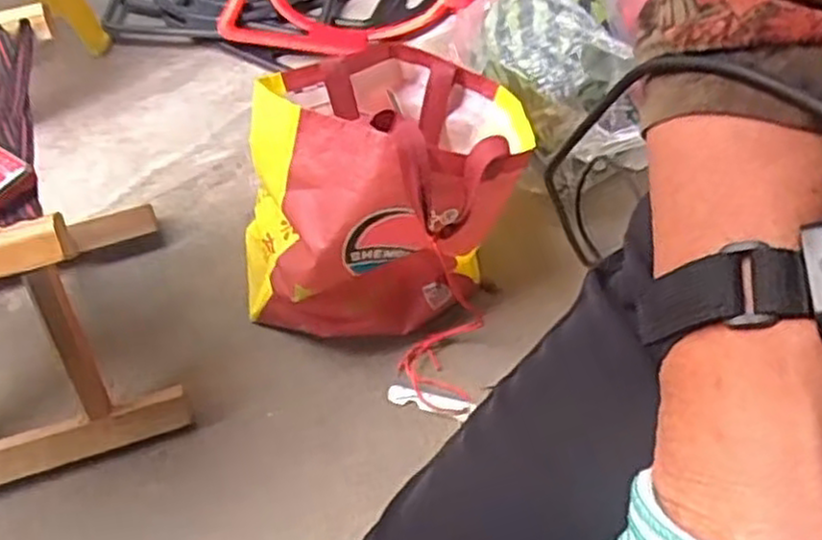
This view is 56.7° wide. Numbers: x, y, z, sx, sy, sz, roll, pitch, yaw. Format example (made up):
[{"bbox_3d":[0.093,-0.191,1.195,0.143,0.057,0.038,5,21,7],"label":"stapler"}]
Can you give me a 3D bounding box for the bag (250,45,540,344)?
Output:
[{"bbox_3d":[-0.035,-0.086,0.783,0.258,0.248,0.273,8,57,2],"label":"bag"}]

